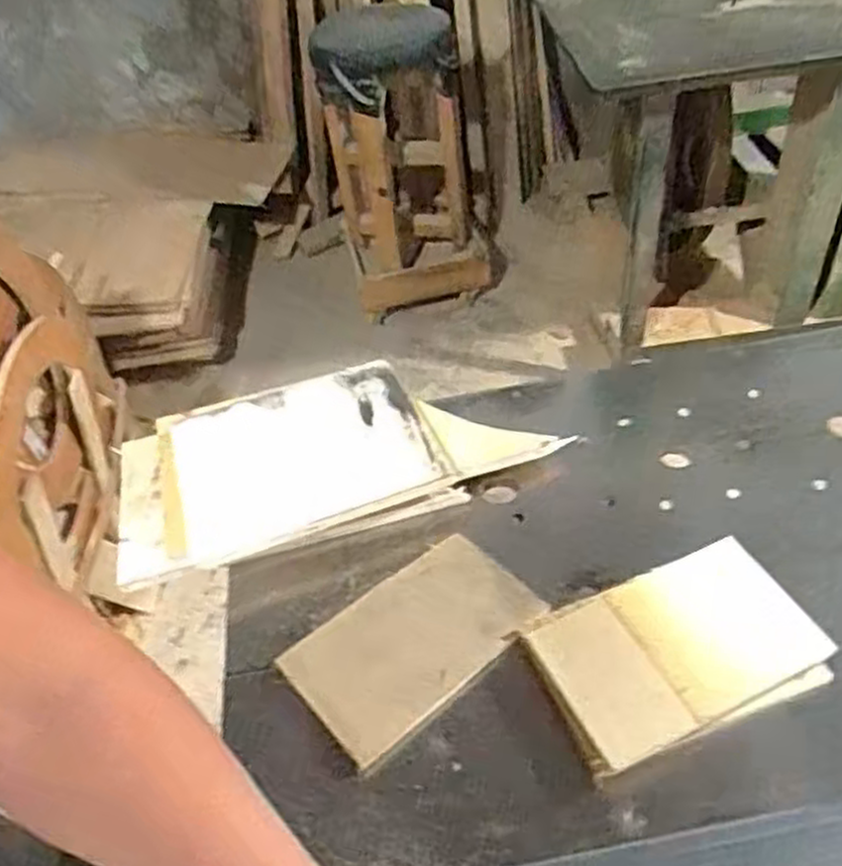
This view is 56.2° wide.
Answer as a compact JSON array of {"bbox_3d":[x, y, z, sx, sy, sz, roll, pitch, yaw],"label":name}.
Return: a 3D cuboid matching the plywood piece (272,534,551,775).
[{"bbox_3d":[-0.007,0.168,0.646,0.195,0.013,0.122,-33,50,-23],"label":"plywood piece"}]

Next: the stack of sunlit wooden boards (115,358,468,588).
[{"bbox_3d":[-0.142,0.031,0.774,0.323,0.045,0.206,-12,45,-4],"label":"stack of sunlit wooden boards"}]

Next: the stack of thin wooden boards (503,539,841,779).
[{"bbox_3d":[0.192,0.165,0.603,0.203,0.032,0.130,-18,46,-10],"label":"stack of thin wooden boards"}]

